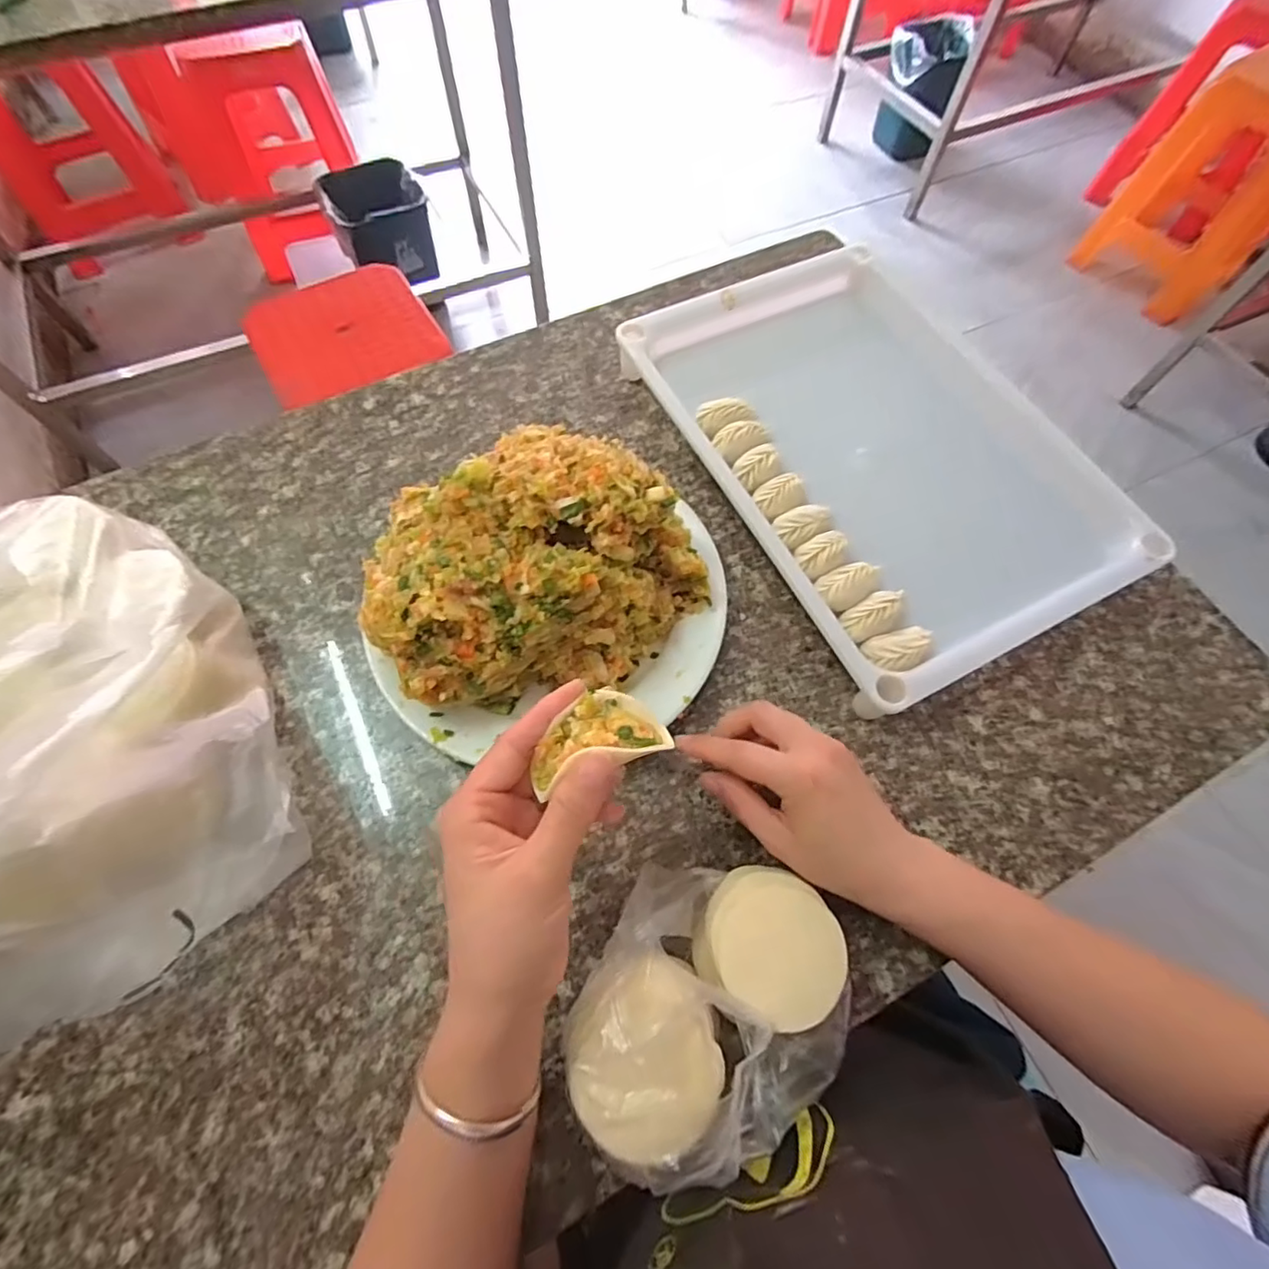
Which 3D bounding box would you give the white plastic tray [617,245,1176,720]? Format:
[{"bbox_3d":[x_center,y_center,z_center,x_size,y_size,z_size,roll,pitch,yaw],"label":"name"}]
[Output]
[{"bbox_3d":[0.180,-0.146,0.480,0.252,0.046,0.371,-25,69,-12],"label":"white plastic tray"}]

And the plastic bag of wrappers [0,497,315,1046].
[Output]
[{"bbox_3d":[-0.323,0.032,0.268,0.189,0.242,0.291,-29,70,-13],"label":"plastic bag of wrappers"}]

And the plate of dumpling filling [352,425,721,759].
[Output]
[{"bbox_3d":[-0.050,-0.024,0.380,0.205,0.121,0.198,1,66,-1],"label":"plate of dumpling filling"}]

